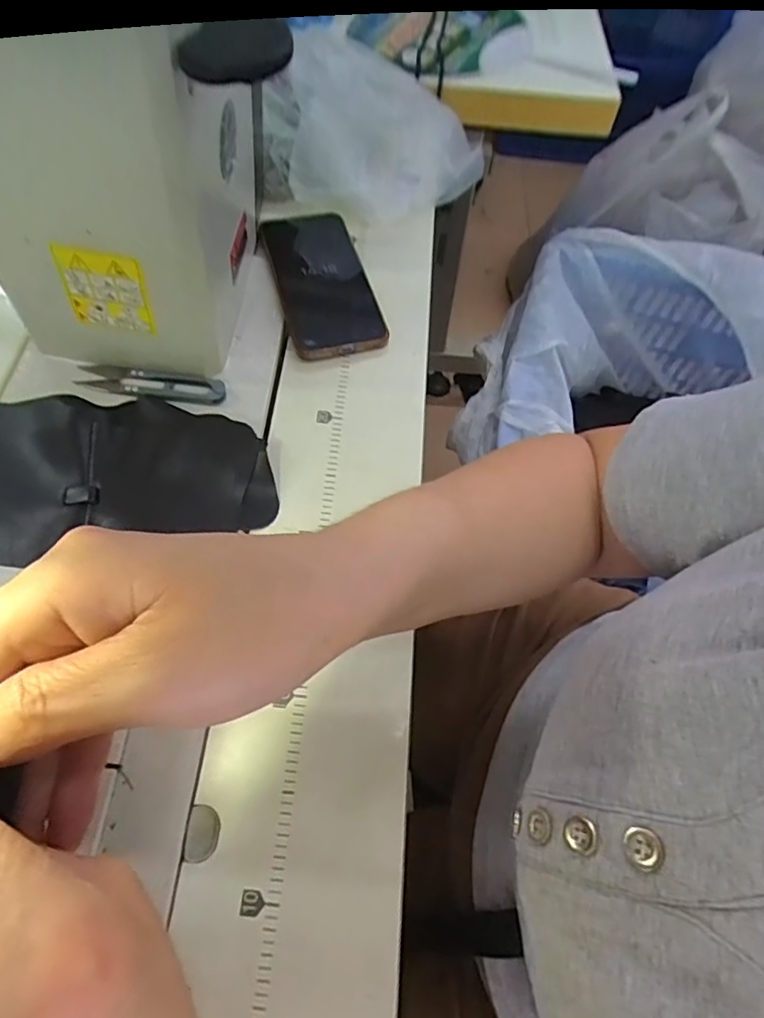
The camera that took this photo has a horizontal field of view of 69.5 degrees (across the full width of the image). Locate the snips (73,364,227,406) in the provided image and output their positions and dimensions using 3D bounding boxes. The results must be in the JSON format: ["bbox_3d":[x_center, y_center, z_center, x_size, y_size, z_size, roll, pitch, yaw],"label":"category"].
[{"bbox_3d":[-0.164,-0.089,0.395,0.100,0.009,0.022,4,63,-2],"label":"snips"}]

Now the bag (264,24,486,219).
[{"bbox_3d":[-0.003,-0.353,0.498,0.192,0.087,0.181,5,63,-1],"label":"bag"}]

